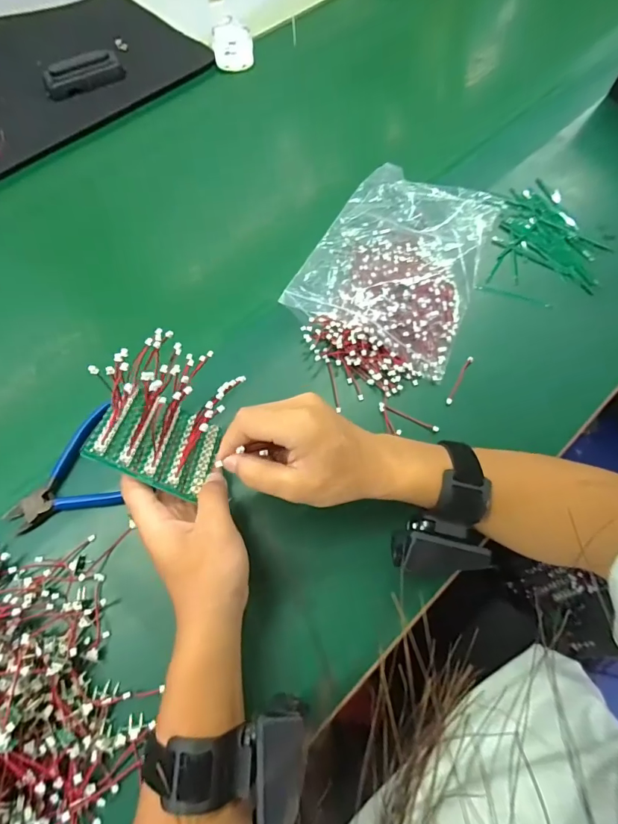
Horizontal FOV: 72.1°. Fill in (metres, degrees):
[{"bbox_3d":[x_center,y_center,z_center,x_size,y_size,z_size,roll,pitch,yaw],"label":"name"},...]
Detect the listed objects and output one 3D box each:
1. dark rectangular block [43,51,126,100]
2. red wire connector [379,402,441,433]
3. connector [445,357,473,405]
[{"bbox_3d":[-0.313,-0.470,0.591,0.106,0.024,0.034,-18,68,-6],"label":"dark rectangular block"},{"bbox_3d":[0.091,0.005,0.389,0.057,0.004,0.007,24,70,11],"label":"red wire connector"},{"bbox_3d":[0.143,-0.031,0.403,0.007,0.010,0.055,28,71,12],"label":"connector"}]

